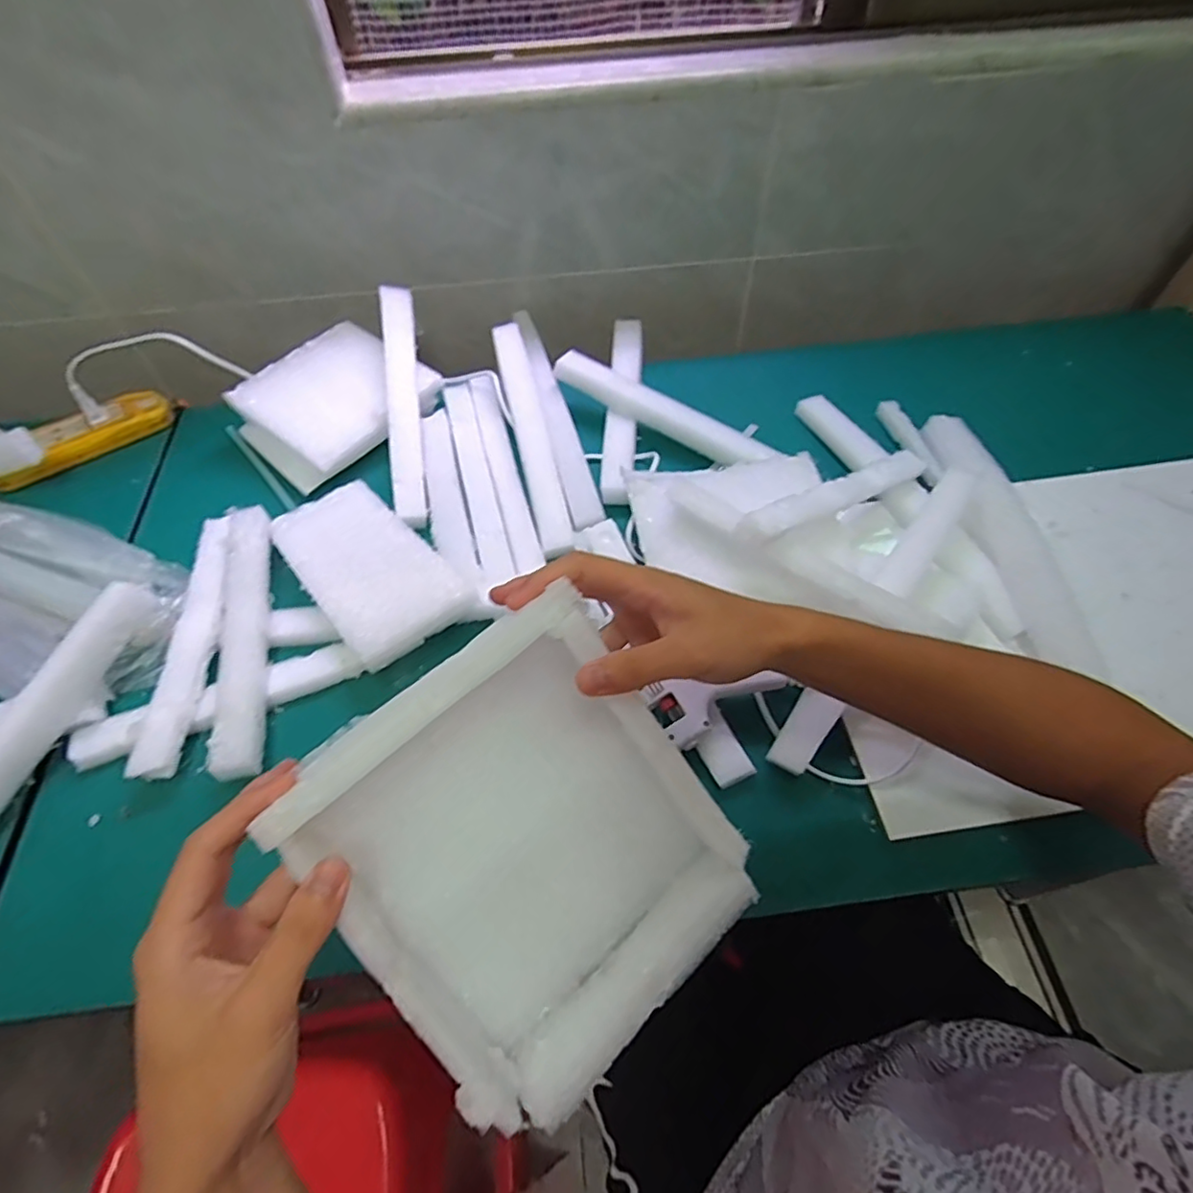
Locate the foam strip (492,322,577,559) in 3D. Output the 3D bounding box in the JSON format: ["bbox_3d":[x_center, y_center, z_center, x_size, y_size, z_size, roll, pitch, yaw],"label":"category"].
[{"bbox_3d":[-0.065,-0.173,0.629,0.034,0.034,0.299,-12,57,-6],"label":"foam strip"}]

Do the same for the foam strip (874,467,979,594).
[{"bbox_3d":[0.292,-0.059,0.541,0.028,0.019,0.157,33,63,22],"label":"foam strip"}]

